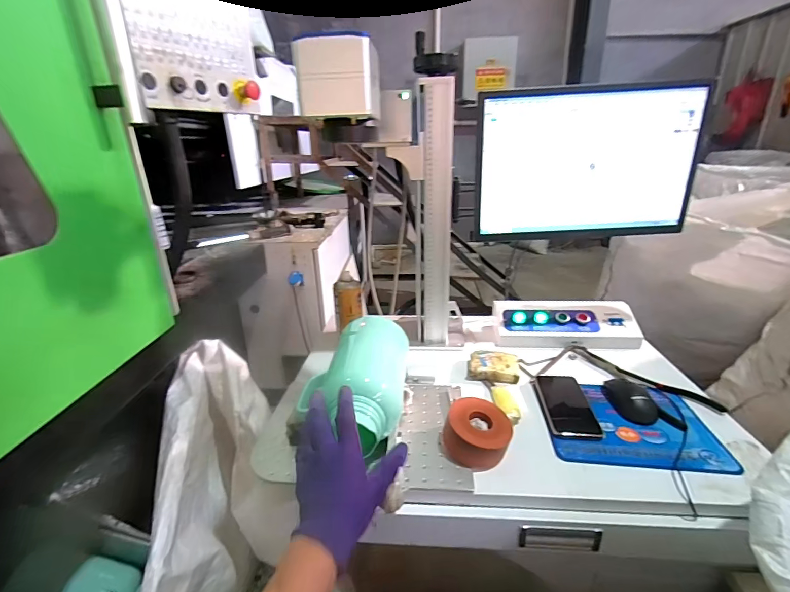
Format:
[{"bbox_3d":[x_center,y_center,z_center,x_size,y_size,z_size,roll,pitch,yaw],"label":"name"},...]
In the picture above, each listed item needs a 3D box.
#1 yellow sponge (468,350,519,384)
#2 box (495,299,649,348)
[{"bbox_3d":[0.206,0.148,0.808,0.100,0.026,0.083,4,23,16],"label":"yellow sponge"},{"bbox_3d":[0.405,0.072,0.932,0.320,0.090,0.114,0,22,5],"label":"box"}]

